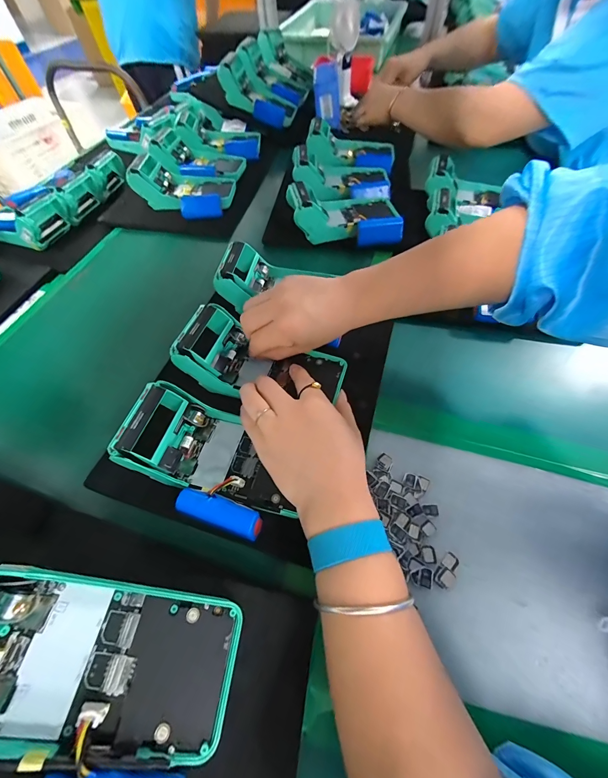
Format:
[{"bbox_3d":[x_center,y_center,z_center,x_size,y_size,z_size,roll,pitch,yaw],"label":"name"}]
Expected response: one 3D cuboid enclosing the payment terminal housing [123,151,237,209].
[{"bbox_3d":[-0.212,-0.363,0.549,0.166,0.059,0.114,5,58,5],"label":"payment terminal housing"}]

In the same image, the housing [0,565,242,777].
[{"bbox_3d":[-0.126,0.149,0.171,0.173,0.057,0.080,29,55,-24],"label":"housing"}]

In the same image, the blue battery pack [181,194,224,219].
[{"bbox_3d":[-0.177,-0.316,0.537,0.066,0.025,0.038,-4,57,-1],"label":"blue battery pack"}]

